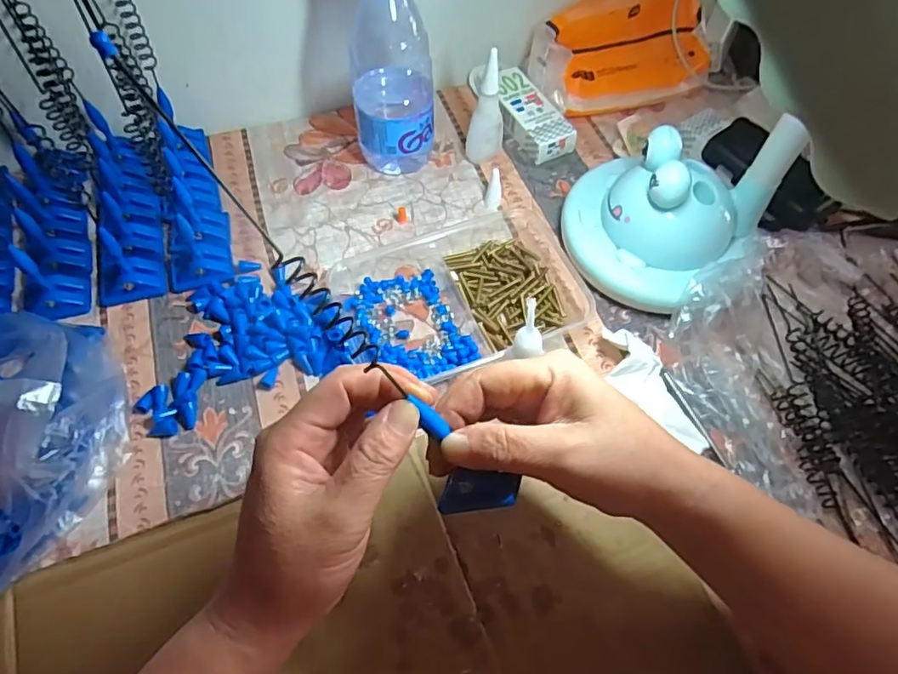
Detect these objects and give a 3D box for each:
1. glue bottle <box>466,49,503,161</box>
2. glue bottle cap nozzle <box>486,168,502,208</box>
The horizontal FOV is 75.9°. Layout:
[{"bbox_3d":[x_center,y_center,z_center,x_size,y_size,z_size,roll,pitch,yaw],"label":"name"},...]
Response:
[{"bbox_3d":[0.032,-0.184,0.471,0.029,0.097,0.020,7,59,2],"label":"glue bottle"},{"bbox_3d":[0.037,-0.121,0.468,0.012,0.028,0.014,3,59,0],"label":"glue bottle cap nozzle"}]

